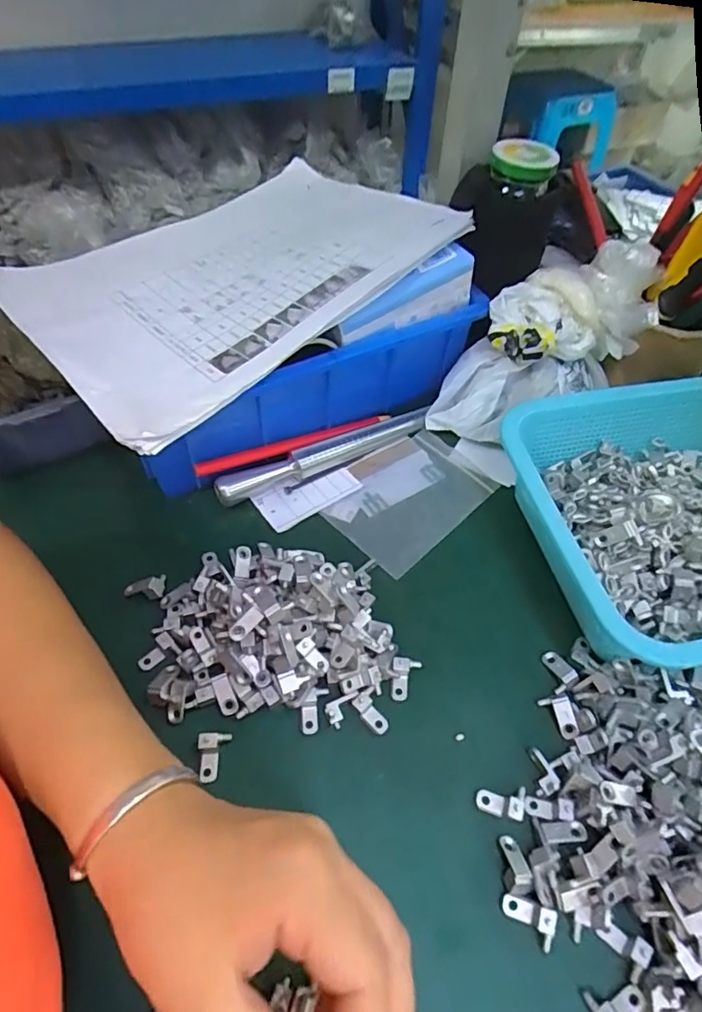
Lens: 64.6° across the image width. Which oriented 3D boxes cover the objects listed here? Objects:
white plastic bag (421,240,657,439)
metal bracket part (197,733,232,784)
[{"bbox_3d":[0.142,-0.123,0.438,0.188,0.086,0.087,-38,55,17],"label":"white plastic bag"},{"bbox_3d":[-0.074,0.134,0.298,0.017,0.010,0.022,0,52,-4],"label":"metal bracket part"}]

